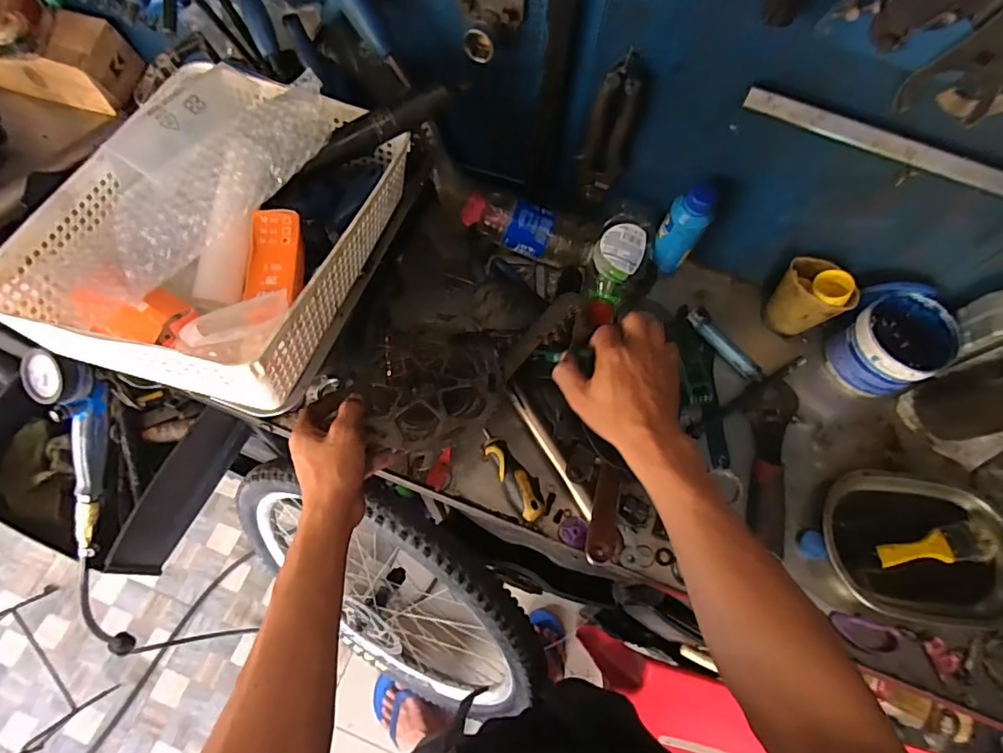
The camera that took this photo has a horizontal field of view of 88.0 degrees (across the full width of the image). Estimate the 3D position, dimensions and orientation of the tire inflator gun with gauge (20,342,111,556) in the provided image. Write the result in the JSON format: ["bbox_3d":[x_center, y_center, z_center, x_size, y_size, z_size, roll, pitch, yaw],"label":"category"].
[{"bbox_3d":[-0.506,0.094,0.621,0.059,0.070,0.272,8,111,1],"label":"tire inflator gun with gauge"}]

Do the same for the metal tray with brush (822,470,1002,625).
[{"bbox_3d":[0.467,0.197,0.605,0.219,0.071,0.154,4,68,-1],"label":"metal tray with brush"}]

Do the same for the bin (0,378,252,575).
[{"bbox_3d":[-0.604,0.118,0.778,0.317,0.107,0.262,23,68,7],"label":"bin"}]

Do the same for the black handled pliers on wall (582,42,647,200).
[{"bbox_3d":[0.124,-0.272,0.589,0.047,0.175,0.027,18,68,5],"label":"black handled pliers on wall"}]

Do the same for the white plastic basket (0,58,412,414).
[{"bbox_3d":[-0.255,-0.147,0.484,0.240,0.125,0.314,17,68,4],"label":"white plastic basket"}]

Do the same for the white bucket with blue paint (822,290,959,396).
[{"bbox_3d":[0.468,-0.036,0.629,0.103,0.085,0.099,1,68,-2],"label":"white bucket with blue paint"}]

